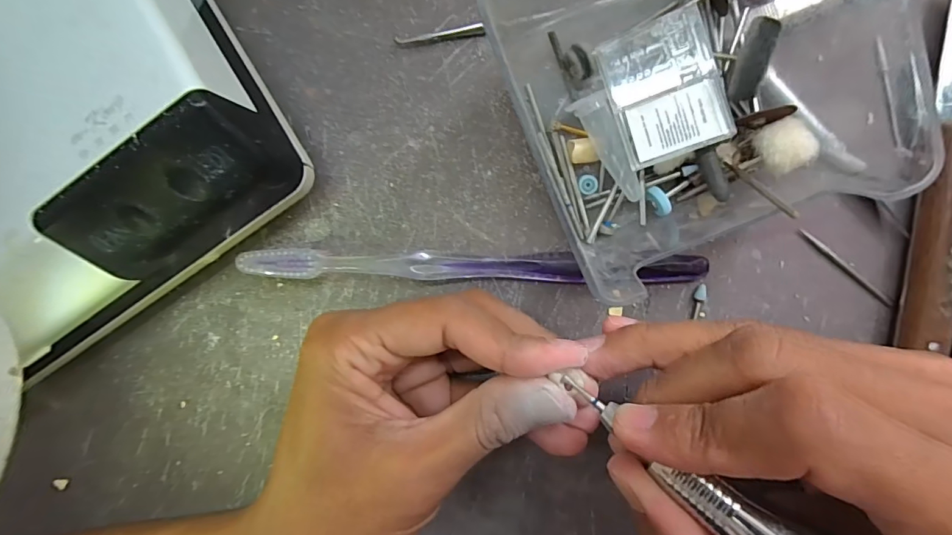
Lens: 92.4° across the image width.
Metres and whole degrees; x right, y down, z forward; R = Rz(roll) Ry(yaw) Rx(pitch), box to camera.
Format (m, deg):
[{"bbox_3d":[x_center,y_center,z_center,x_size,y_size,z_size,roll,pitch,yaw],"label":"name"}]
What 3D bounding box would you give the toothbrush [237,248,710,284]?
[{"bbox_3d":[-0.005,0.000,0.187,0.184,0.019,0.012,1,92,8],"label":"toothbrush"}]

